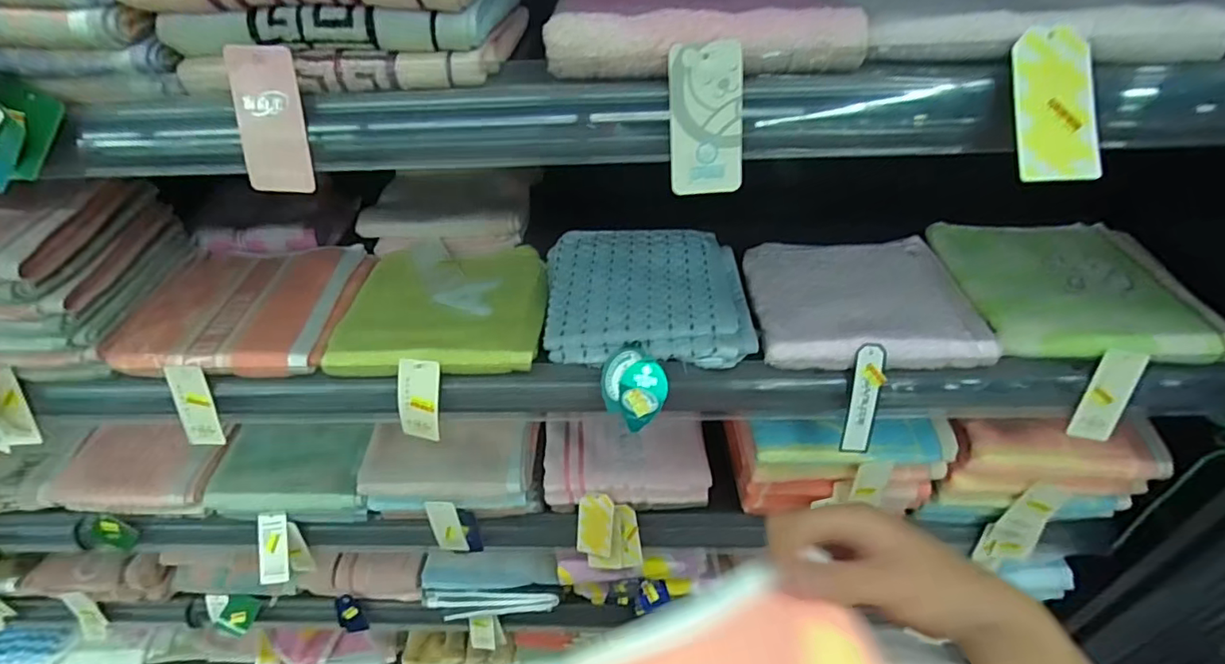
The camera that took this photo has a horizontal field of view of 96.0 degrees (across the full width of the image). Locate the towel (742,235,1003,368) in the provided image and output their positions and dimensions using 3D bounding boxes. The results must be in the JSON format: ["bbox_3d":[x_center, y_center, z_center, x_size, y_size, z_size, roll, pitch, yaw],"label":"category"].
[{"bbox_3d":[0.225,-0.038,0.517,0.186,0.024,0.175,-3,41,0],"label":"towel"}]

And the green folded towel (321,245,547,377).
[{"bbox_3d":[-0.159,-0.026,0.540,0.186,0.019,0.169,0,41,3],"label":"green folded towel"}]

